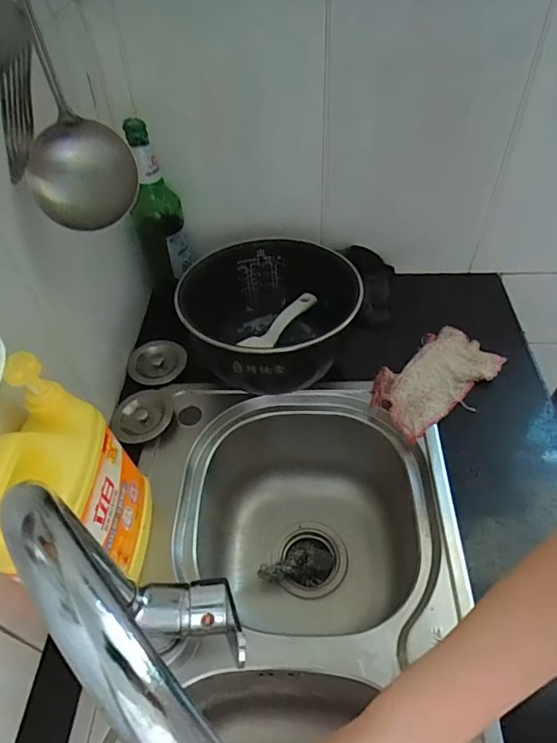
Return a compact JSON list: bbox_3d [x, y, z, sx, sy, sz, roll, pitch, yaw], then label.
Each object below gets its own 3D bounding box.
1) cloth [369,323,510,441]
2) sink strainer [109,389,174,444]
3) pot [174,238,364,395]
[{"bbox_3d":[0.212,0.004,0.665,0.185,0.036,0.097,-33,55,-24],"label":"cloth"},{"bbox_3d":[-0.178,0.055,0.642,0.074,0.015,0.084,29,56,25],"label":"sink strainer"},{"bbox_3d":[-0.017,-0.071,0.670,0.206,0.125,0.229,11,50,12],"label":"pot"}]

